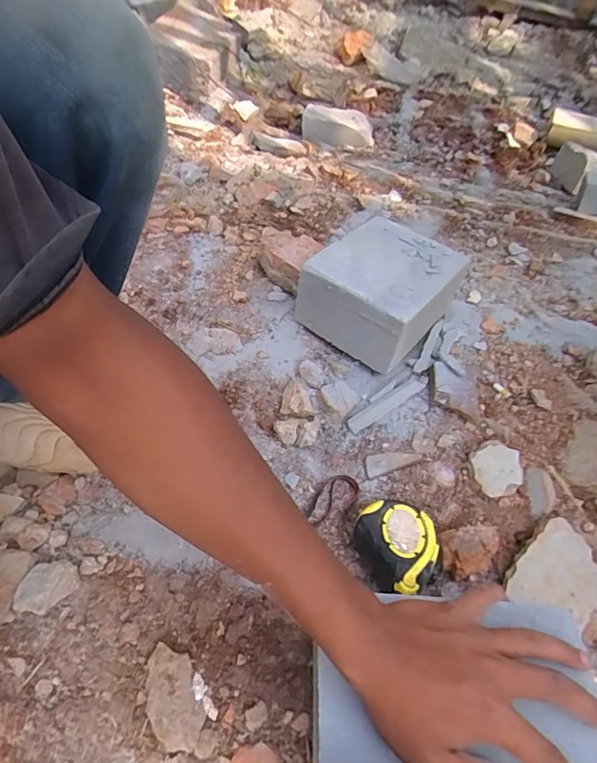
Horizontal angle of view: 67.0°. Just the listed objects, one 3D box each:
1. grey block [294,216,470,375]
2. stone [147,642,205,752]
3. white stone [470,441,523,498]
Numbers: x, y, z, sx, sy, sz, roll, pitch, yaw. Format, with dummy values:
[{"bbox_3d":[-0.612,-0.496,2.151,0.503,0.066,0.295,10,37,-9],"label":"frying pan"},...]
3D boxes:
[{"bbox_3d":[0.121,-0.137,0.658,0.170,0.111,0.201,33,59,19],"label":"grey block"},{"bbox_3d":[-0.109,0.272,0.390,0.042,0.011,0.079,-19,56,-17],"label":"stone"},{"bbox_3d":[0.239,0.103,0.540,0.060,0.010,0.065,-6,53,-8],"label":"white stone"}]

